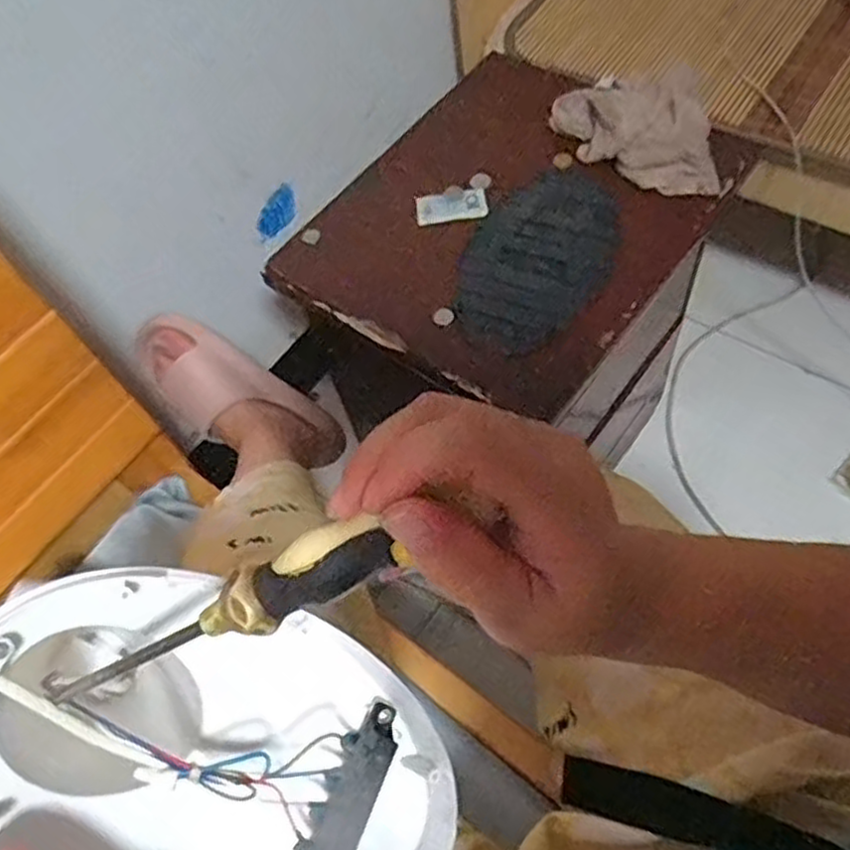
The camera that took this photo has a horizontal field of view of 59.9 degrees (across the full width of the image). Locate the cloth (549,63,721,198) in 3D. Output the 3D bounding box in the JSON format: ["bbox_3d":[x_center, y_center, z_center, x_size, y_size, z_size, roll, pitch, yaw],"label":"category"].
[{"bbox_3d":[0.201,-0.280,0.701,0.182,0.088,0.066,29,63,12],"label":"cloth"}]

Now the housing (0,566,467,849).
[{"bbox_3d":[-0.092,0.155,0.333,0.242,0.055,0.148,31,68,-27],"label":"housing"}]

